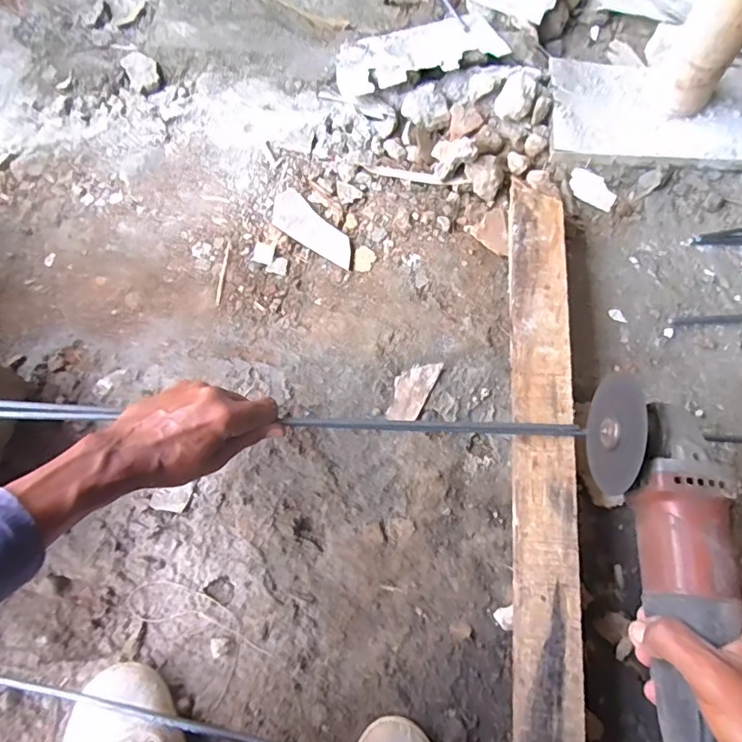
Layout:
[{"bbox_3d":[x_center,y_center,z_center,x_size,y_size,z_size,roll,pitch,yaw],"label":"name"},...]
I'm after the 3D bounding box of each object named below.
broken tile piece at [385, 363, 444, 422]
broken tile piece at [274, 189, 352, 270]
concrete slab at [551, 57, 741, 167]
[{"bbox_3d":[0.045,0.021,0.559,0.039,0.006,0.076,25,77,8],"label":"broken tile piece"},{"bbox_3d":[-0.072,-0.171,0.622,0.125,0.007,0.048,42,80,12],"label":"broken tile piece"},{"bbox_3d":[0.501,-0.328,0.648,0.531,0.028,0.162,2,75,3],"label":"concrete slab"}]

